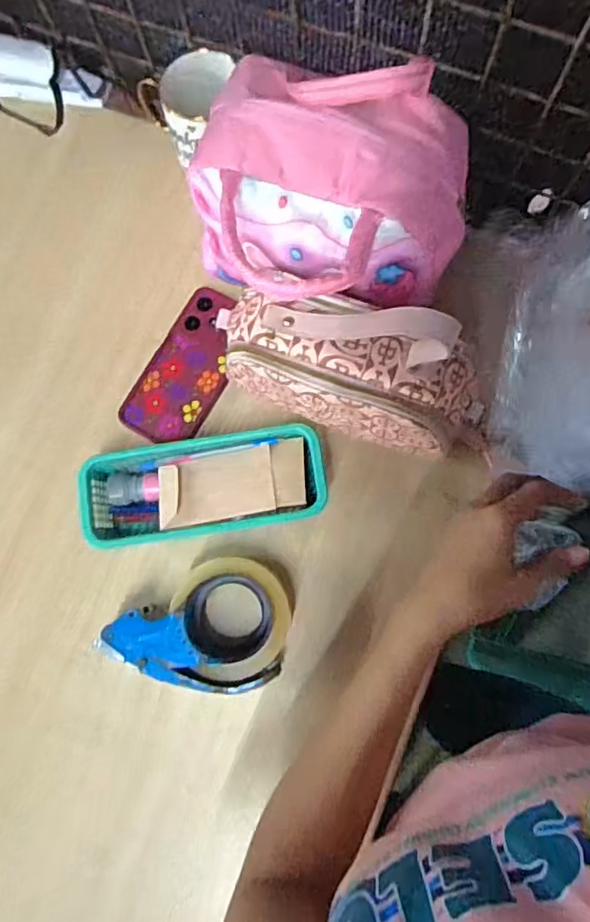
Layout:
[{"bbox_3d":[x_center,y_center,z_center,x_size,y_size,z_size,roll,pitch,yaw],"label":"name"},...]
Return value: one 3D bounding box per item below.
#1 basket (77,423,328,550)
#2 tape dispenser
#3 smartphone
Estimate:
[{"bbox_3d":[-0.086,0.024,0.567,0.226,0.052,0.095,-10,81,1],"label":"basket"},{"bbox_3d":[-0.083,0.143,0.544,0.152,0.060,0.113,11,82,5],"label":"tape dispenser"},{"bbox_3d":[-0.106,-0.095,0.608,0.078,0.016,0.165,28,84,7],"label":"smartphone"}]

